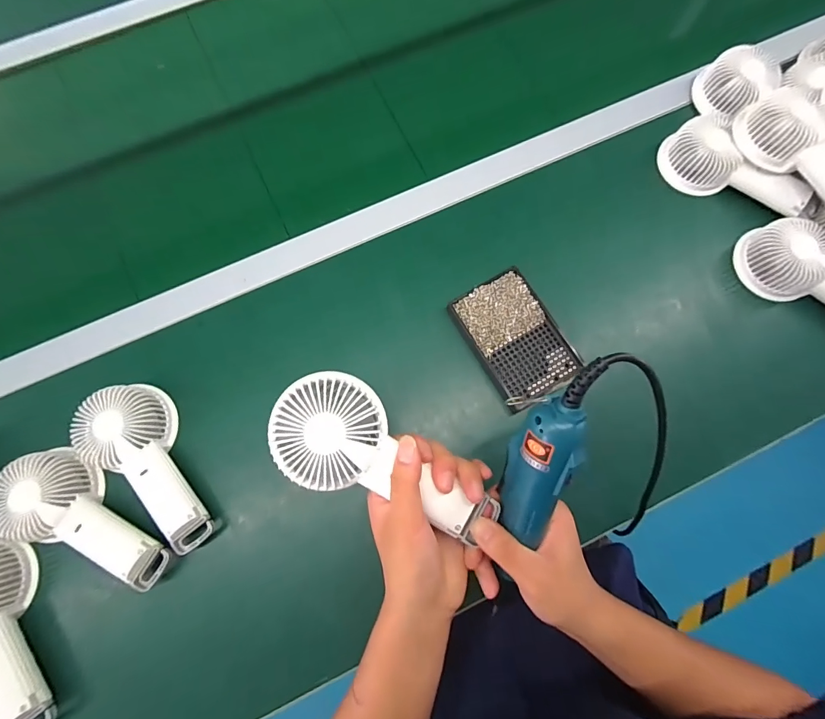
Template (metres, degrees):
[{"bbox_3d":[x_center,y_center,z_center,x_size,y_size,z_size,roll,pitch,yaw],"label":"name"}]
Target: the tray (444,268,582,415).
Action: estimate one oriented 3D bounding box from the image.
[{"bbox_3d":[0.112,-0.022,0.449,0.089,0.025,0.138,-29,78,-6],"label":"tray"}]

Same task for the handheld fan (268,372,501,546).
[{"bbox_3d":[-0.020,0.077,0.308,0.174,0.035,0.077,34,79,-8],"label":"handheld fan"}]

